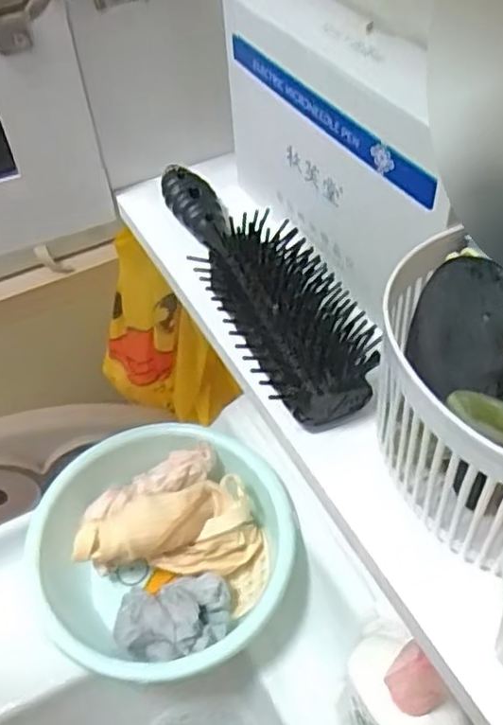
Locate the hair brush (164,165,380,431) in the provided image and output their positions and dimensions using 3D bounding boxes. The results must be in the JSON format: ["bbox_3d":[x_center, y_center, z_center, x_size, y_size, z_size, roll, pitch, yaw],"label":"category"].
[{"bbox_3d":[0.002,-0.056,0.360,0.060,0.035,0.212,-16,50,-11],"label":"hair brush"}]

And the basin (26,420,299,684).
[{"bbox_3d":[-0.079,0.179,0.612,0.234,0.095,0.218,-2,49,2],"label":"basin"}]

